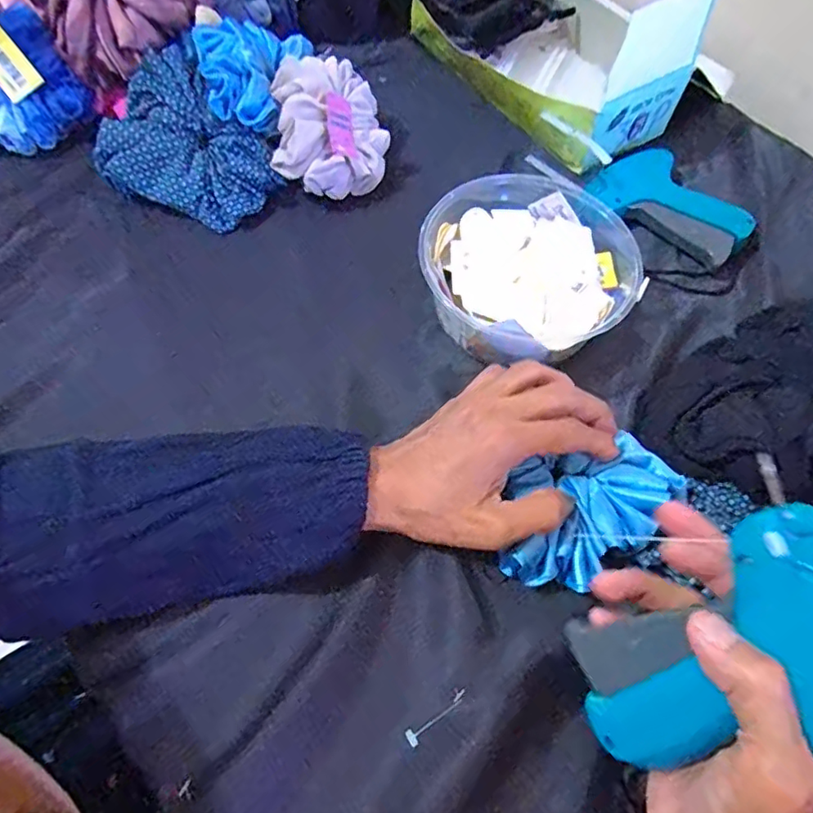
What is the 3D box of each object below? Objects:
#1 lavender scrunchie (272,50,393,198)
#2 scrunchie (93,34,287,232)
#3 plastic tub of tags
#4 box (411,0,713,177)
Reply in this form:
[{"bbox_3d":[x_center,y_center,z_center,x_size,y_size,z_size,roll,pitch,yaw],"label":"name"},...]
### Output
[{"bbox_3d":[-0.059,-0.223,0.462,0.084,0.069,0.102,2,62,-1],"label":"lavender scrunchie"},{"bbox_3d":[-0.173,-0.198,0.446,0.114,0.064,0.130,-41,71,-20],"label":"scrunchie"},{"bbox_3d":[0.083,-0.094,0.402,0.136,0.051,0.135,1,62,-2],"label":"plastic tub of tags"},{"bbox_3d":[0.125,-0.330,0.500,0.141,0.107,0.240,-34,69,-18],"label":"box"}]

